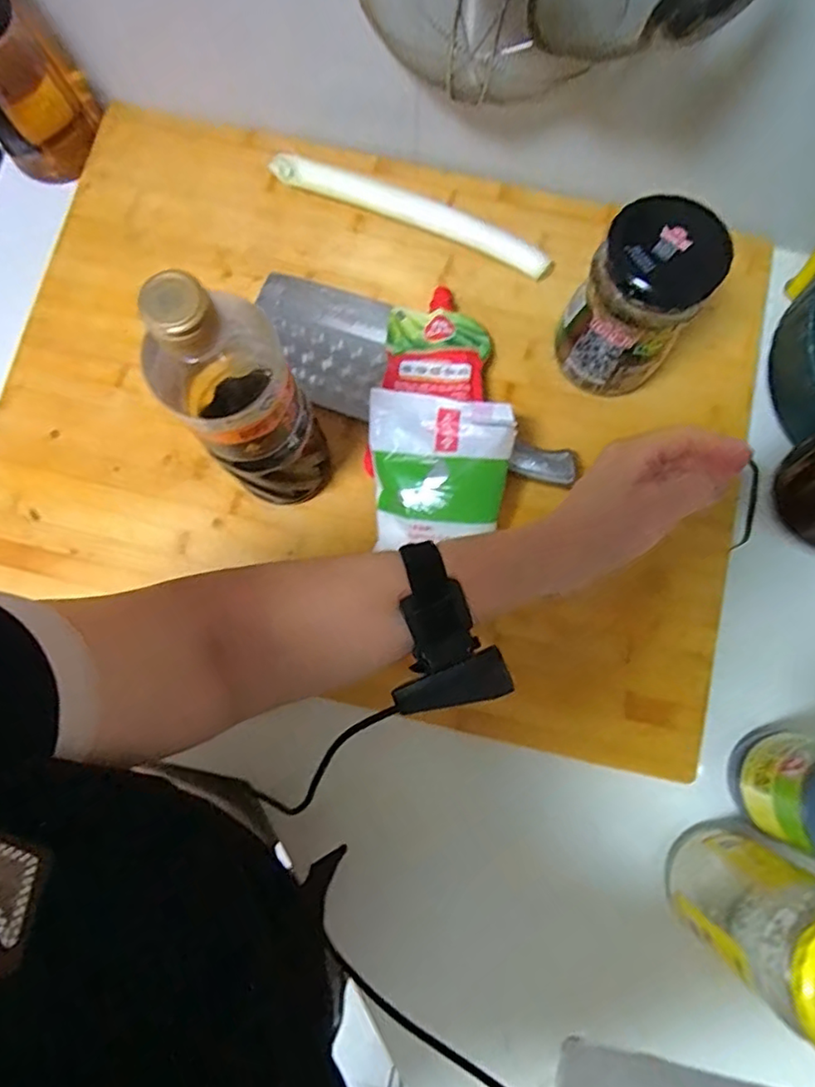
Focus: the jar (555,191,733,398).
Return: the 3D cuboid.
[{"bbox_3d":[0.174,-0.181,0.483,0.085,0.159,0.090,32,81,6],"label":"jar"}]

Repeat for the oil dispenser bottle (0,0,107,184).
[{"bbox_3d":[-0.347,-0.423,0.548,0.104,0.180,0.090,-32,81,-5],"label":"oil dispenser bottle"}]

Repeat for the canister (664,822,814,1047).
[{"bbox_3d":[0.249,0.259,0.419,0.090,0.184,0.085,37,82,6],"label":"canister"}]

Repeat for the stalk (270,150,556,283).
[{"bbox_3d":[0.007,-0.311,0.569,0.268,0.026,0.032,21,81,4],"label":"stalk"}]

